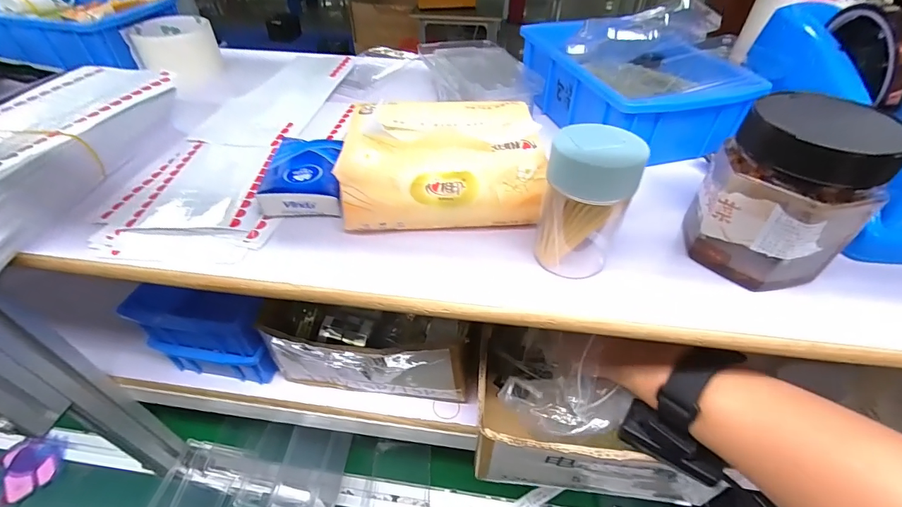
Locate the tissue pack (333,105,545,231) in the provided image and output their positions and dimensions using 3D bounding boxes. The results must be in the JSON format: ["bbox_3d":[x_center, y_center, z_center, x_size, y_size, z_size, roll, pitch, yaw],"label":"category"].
[{"bbox_3d":[-0.006,-0.066,0.288,0.134,0.054,0.097,-2,43,-3],"label":"tissue pack"}]

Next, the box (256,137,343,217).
[{"bbox_3d":[-0.107,-0.059,0.299,0.052,0.022,0.066,-3,43,-4],"label":"box"}]

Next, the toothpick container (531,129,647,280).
[{"bbox_3d":[0.077,-0.028,0.236,0.050,0.083,0.042,11,44,10],"label":"toothpick container"}]

